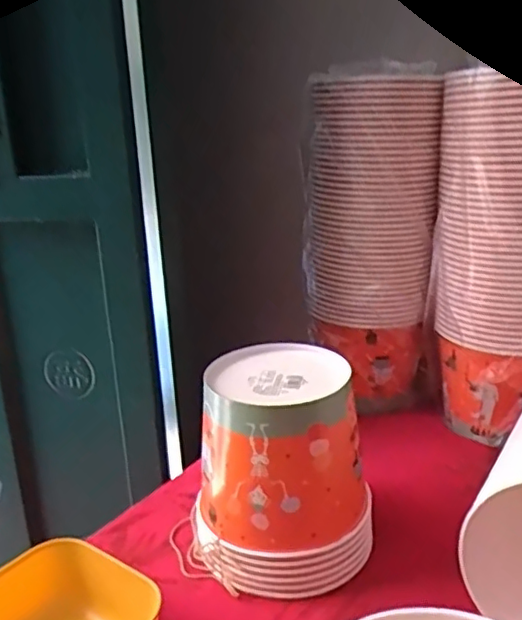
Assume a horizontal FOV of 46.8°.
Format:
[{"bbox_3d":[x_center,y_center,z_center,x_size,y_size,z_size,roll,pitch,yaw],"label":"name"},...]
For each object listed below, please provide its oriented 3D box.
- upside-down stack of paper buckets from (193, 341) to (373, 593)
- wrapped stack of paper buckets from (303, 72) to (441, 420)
[{"bbox_3d":[0.018,0.135,0.556,0.160,0.168,0.152,-1,18,6],"label":"upside-down stack of paper buckets"},{"bbox_3d":[0.134,-0.078,0.773,0.136,0.409,0.122,-7,18,-13],"label":"wrapped stack of paper buckets"}]

